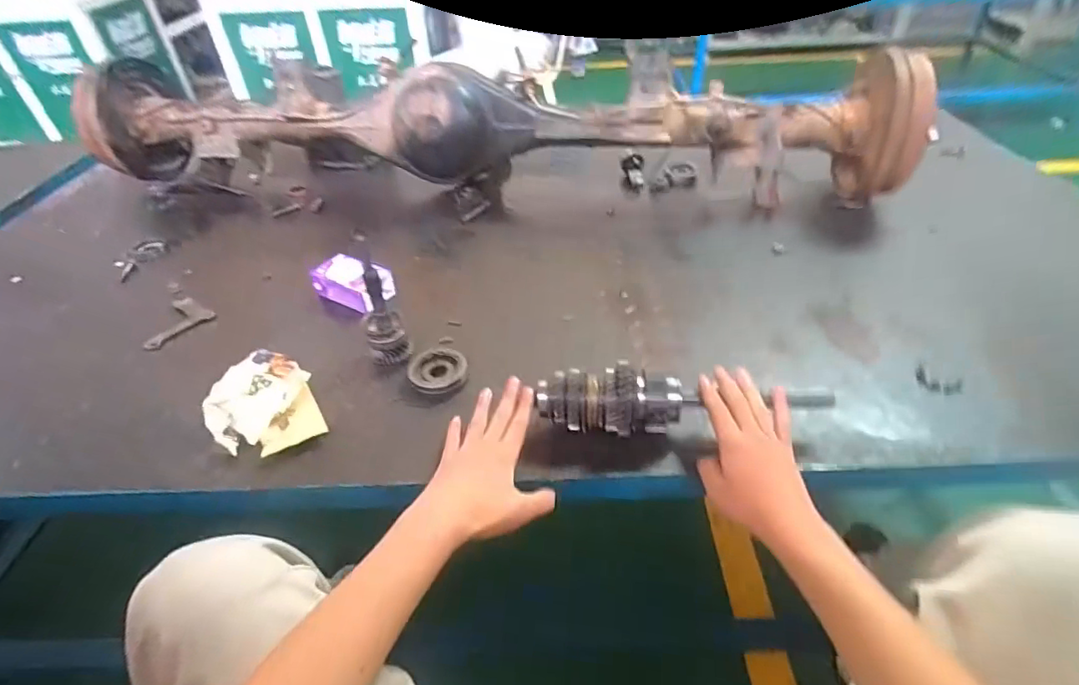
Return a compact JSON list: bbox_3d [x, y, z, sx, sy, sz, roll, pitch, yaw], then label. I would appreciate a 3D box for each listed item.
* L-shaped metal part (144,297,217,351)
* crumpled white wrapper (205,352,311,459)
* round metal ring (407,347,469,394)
[{"bbox_3d":[-0.523,-0.026,0.755,0.066,0.013,0.095,19,46,22],"label":"L-shaped metal part"},{"bbox_3d":[-0.324,0.061,0.607,0.074,0.052,0.128,17,46,20],"label":"crumpled white wrapper"},{"bbox_3d":[-0.126,0.032,0.649,0.069,0.015,0.079,-28,48,-25],"label":"round metal ring"}]

